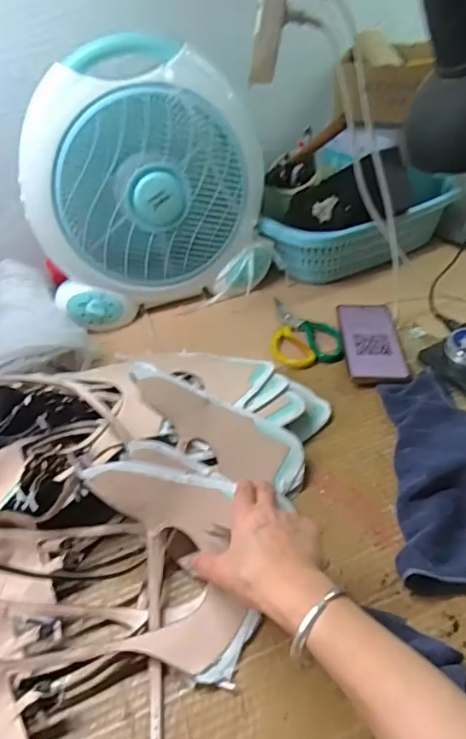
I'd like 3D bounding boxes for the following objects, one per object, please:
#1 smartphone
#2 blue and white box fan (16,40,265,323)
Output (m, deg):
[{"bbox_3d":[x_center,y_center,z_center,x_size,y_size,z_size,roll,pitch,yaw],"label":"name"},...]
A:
[{"bbox_3d":[0.189,-0.040,0.728,0.078,0.009,0.166,1,42,3],"label":"smartphone"},{"bbox_3d":[-0.130,-0.270,0.790,0.336,0.345,0.127,-15,40,-12],"label":"blue and white box fan"}]

